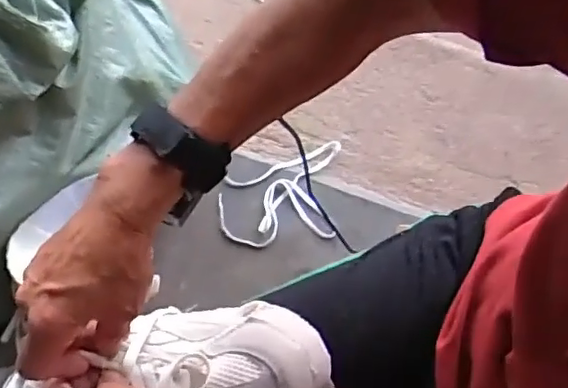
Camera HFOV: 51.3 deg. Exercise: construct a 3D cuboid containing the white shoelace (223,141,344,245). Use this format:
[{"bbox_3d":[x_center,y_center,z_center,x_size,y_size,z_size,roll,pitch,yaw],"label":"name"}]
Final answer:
[{"bbox_3d":[-0.005,-0.001,1.009,0.210,0.018,0.171,-5,67,0],"label":"white shoelace"}]

